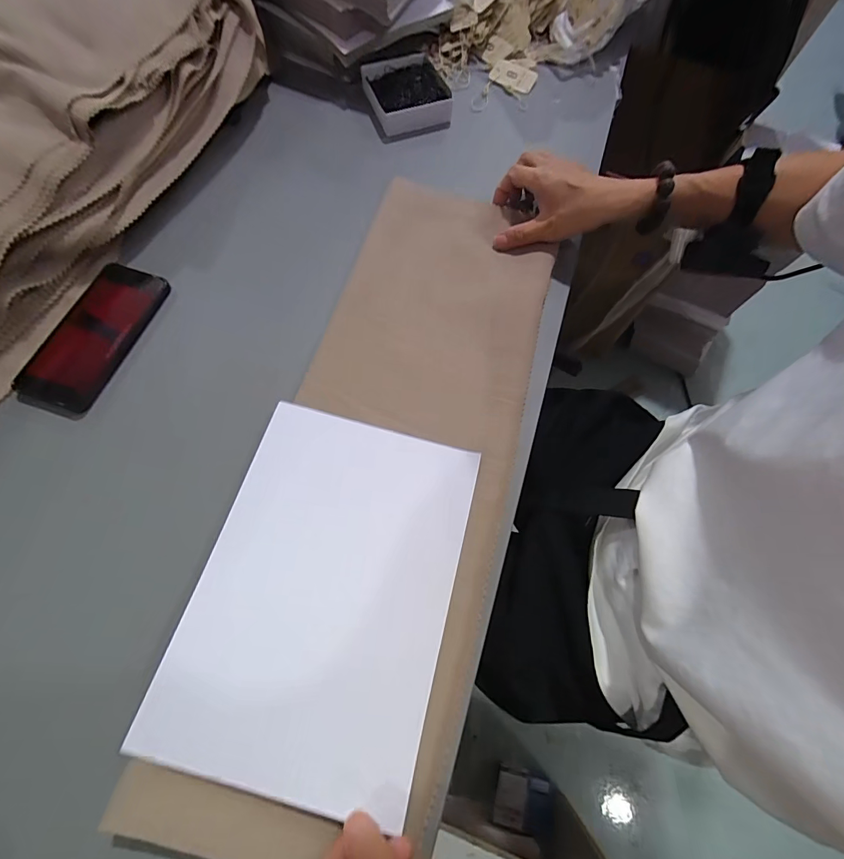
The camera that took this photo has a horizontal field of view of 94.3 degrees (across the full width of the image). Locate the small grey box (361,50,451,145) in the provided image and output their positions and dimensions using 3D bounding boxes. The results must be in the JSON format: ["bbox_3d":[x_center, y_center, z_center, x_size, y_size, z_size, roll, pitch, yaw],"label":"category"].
[{"bbox_3d":[-0.020,-0.457,0.534,0.108,0.033,0.115,-17,71,-9],"label":"small grey box"}]

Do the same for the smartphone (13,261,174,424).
[{"bbox_3d":[-0.342,-0.098,0.405,0.090,0.012,0.171,17,70,4],"label":"smartphone"}]

